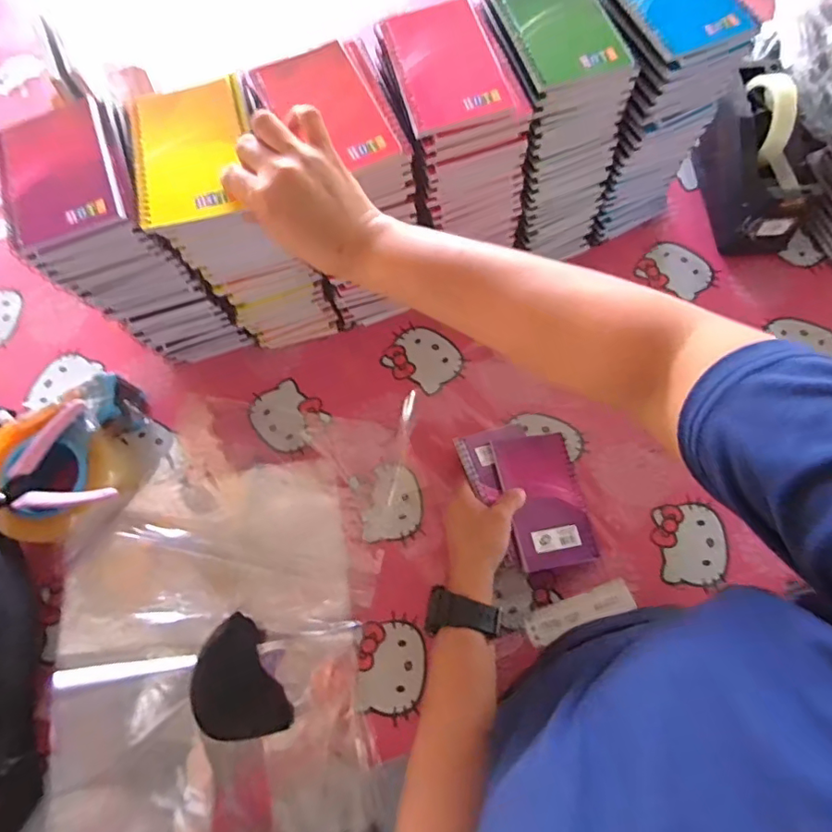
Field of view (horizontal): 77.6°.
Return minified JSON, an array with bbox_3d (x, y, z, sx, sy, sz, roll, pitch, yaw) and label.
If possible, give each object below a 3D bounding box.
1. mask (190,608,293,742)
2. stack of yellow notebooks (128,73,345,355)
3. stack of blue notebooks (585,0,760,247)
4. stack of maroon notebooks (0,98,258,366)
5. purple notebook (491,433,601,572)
[{"bbox_3d":[-0.162,0.239,0.462,0.071,0.006,0.104,-21,82,-20],"label":"mask"},{"bbox_3d":[-0.164,-0.171,0.504,0.102,0.226,0.118,-21,70,-6],"label":"stack of yellow notebooks"},{"bbox_3d":[0.224,-0.320,0.546,0.110,0.230,0.131,-22,70,-6],"label":"stack of blue notebooks"},{"bbox_3d":[-0.271,-0.154,0.504,0.110,0.224,0.137,-25,71,-7],"label":"stack of maroon notebooks"},{"bbox_3d":[0.128,0.082,0.517,0.083,0.006,0.130,-6,67,-16],"label":"purple notebook"}]

